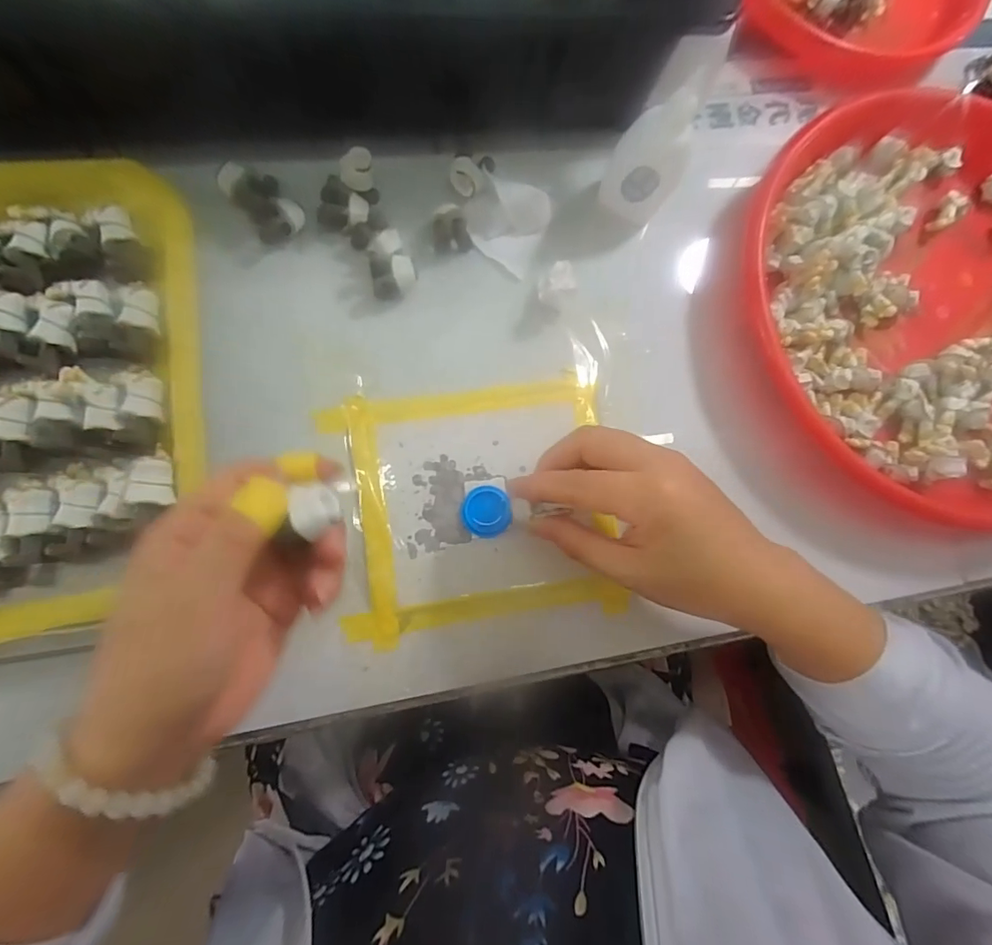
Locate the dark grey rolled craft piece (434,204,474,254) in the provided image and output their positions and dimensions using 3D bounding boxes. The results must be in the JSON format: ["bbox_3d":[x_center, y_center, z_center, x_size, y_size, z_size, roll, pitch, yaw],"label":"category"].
[{"bbox_3d":[-0.028,-0.151,0.310,0.024,0.014,0.023,-13,85,-8],"label":"dark grey rolled craft piece"}]

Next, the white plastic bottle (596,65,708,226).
[{"bbox_3d":[0.091,-0.182,0.295,0.038,0.080,0.033,9,82,-6],"label":"white plastic bottle"}]

